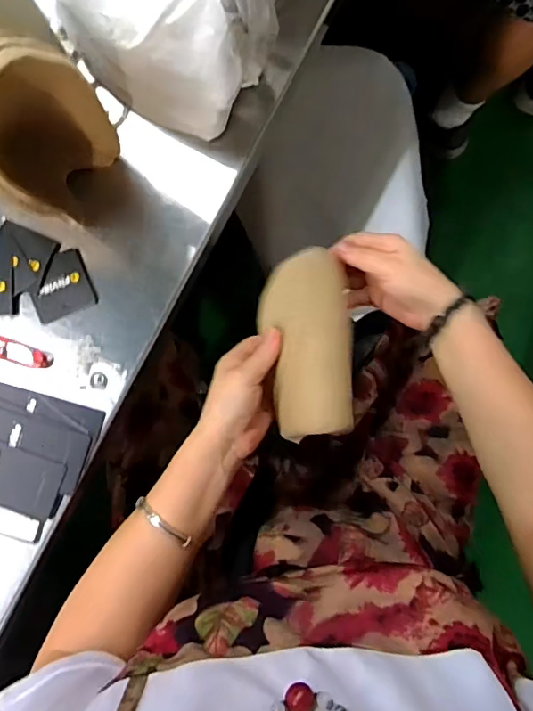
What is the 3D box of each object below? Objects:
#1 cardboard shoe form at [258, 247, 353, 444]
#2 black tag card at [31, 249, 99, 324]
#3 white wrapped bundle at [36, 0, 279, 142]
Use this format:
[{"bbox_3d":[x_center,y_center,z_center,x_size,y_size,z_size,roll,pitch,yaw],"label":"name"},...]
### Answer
[{"bbox_3d":[0.037,-0.014,0.468,0.079,0.033,0.172,-2,80,-3],"label":"cardboard shoe form"},{"bbox_3d":[-0.178,-0.060,0.436,0.052,0.004,0.051,-22,91,-2],"label":"black tag card"},{"bbox_3d":[-0.092,-0.254,0.375,0.176,0.124,0.089,29,89,-3],"label":"white wrapped bundle"}]

